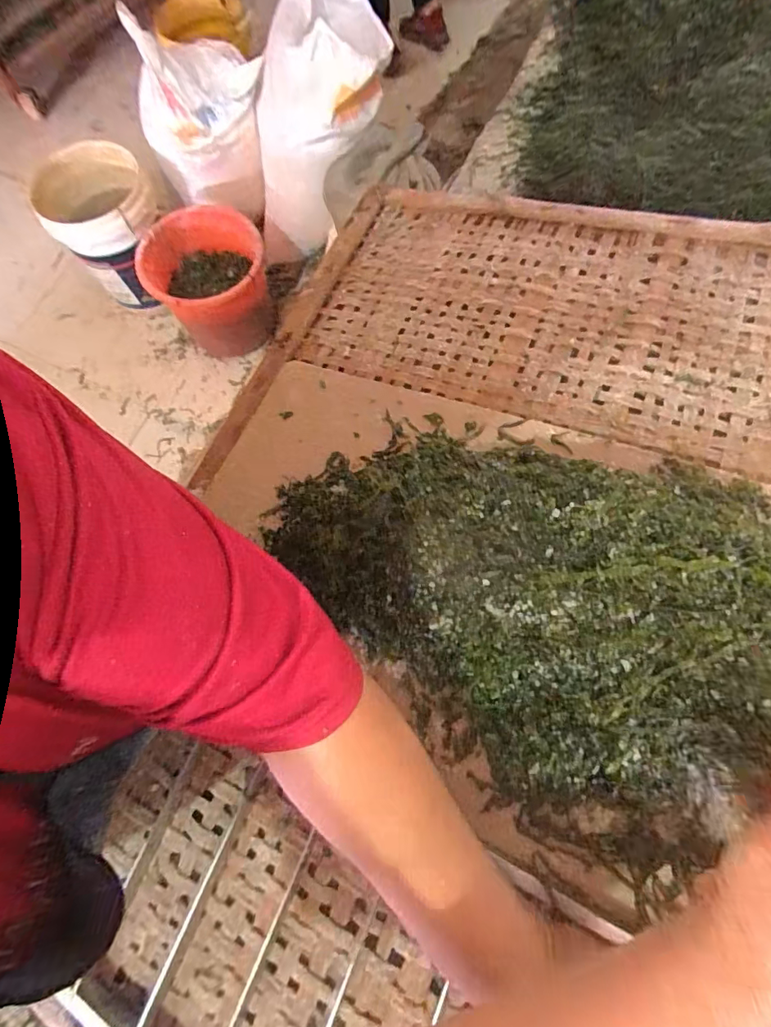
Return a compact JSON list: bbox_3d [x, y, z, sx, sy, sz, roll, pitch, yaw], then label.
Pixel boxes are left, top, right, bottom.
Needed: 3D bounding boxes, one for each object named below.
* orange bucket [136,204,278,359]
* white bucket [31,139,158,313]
[{"bbox_3d":[-0.512,-0.658,1.384,0.328,0.267,0.321,0,74,2],"label":"orange bucket"},{"bbox_3d":[-0.778,-0.808,1.364,0.275,0.364,0.278,0,74,2],"label":"white bucket"}]

